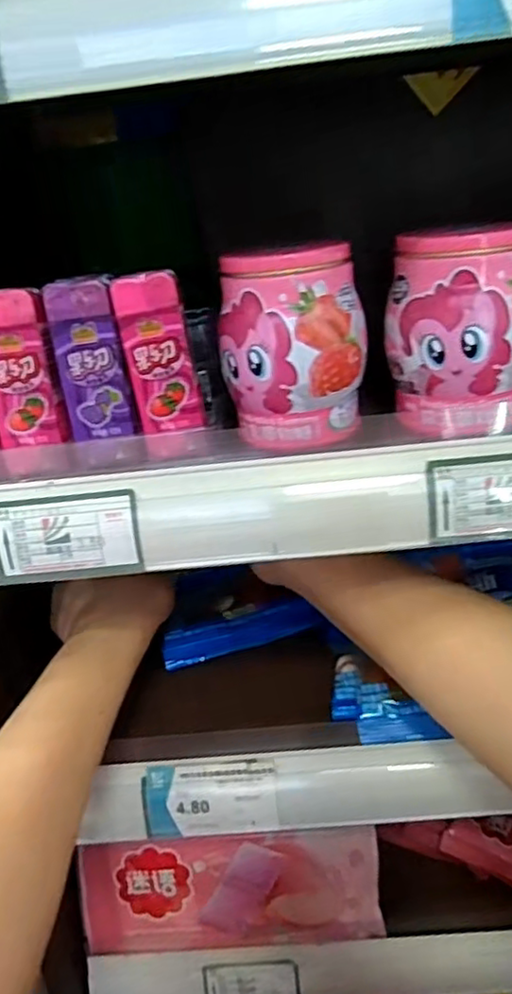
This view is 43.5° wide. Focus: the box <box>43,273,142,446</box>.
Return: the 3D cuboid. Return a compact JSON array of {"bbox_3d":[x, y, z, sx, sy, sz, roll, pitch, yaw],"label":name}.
[{"bbox_3d":[-0.068,-0.056,0.265,0.028,0.063,0.013,-10,27,-7],"label":"box"}]

